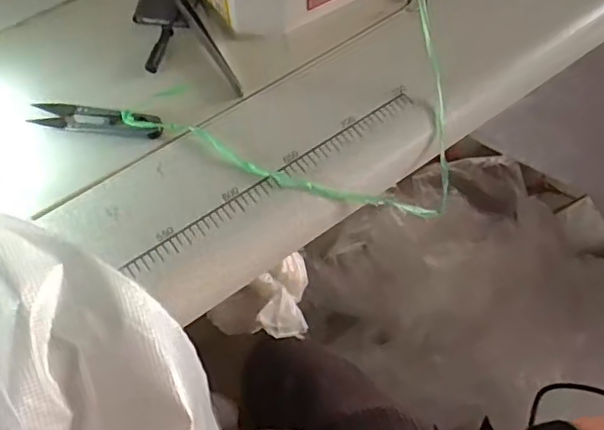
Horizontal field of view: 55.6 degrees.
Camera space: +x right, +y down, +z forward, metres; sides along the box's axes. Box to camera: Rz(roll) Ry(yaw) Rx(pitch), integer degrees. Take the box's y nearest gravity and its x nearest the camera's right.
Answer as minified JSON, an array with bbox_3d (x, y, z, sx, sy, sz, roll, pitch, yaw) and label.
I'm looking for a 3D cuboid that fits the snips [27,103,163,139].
[{"bbox_3d":[-0.147,-0.068,0.408,0.098,0.008,0.023,11,60,8],"label":"snips"}]

